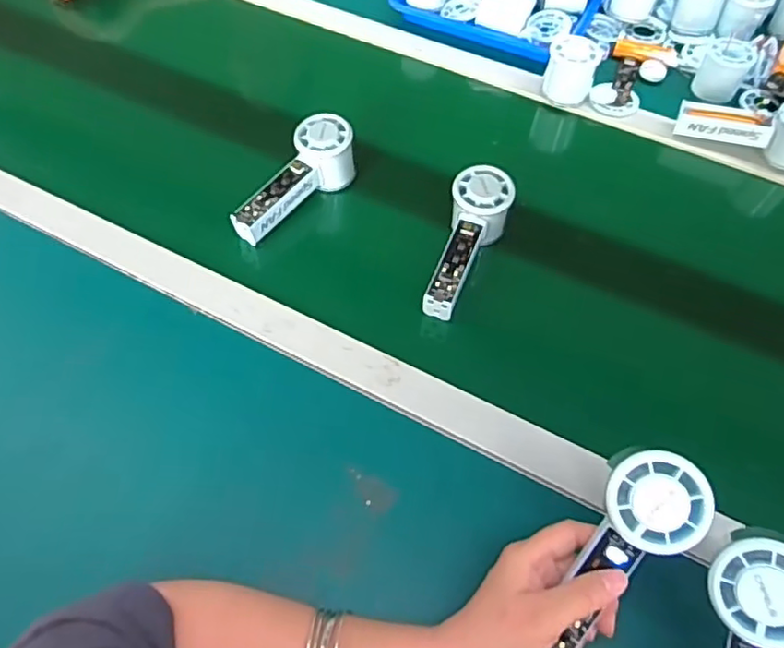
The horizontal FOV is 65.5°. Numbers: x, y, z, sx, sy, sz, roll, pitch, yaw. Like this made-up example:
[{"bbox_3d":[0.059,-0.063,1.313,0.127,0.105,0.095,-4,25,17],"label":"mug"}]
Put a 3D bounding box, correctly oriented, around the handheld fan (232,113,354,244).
[{"bbox_3d":[-0.099,-0.141,0.619,0.055,0.054,0.153,38,78,20],"label":"handheld fan"}]

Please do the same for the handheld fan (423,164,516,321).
[{"bbox_3d":[0.069,-0.075,0.577,0.057,0.048,0.156,20,74,10],"label":"handheld fan"}]

